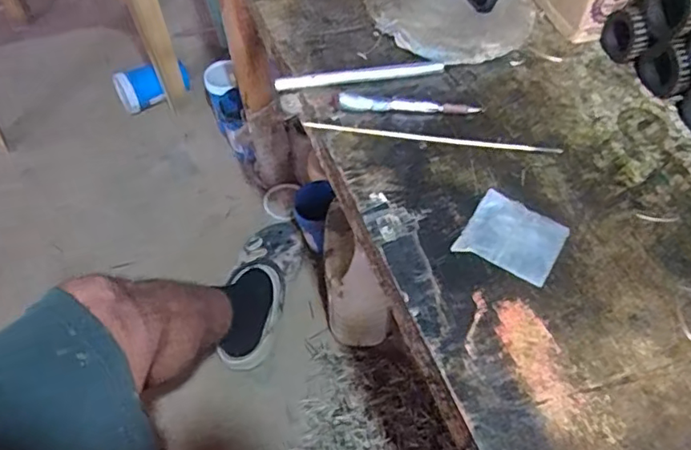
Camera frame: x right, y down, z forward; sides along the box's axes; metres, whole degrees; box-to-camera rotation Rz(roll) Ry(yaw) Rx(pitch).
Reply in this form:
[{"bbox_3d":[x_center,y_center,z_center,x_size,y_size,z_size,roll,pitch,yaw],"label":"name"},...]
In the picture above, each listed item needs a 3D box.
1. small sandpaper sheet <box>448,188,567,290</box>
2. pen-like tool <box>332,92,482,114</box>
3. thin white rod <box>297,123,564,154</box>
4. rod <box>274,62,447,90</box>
[{"bbox_3d":[0.130,0.008,0.444,0.071,0.012,0.059,26,57,15],"label":"small sandpaper sheet"},{"bbox_3d":[0.054,-0.108,0.519,0.131,0.015,0.017,5,54,1],"label":"pen-like tool"},{"bbox_3d":[0.075,-0.077,0.509,0.227,0.007,0.010,7,54,3],"label":"thin white rod"},{"bbox_3d":[0.014,-0.144,0.547,0.159,0.012,0.014,-7,55,-8],"label":"rod"}]

